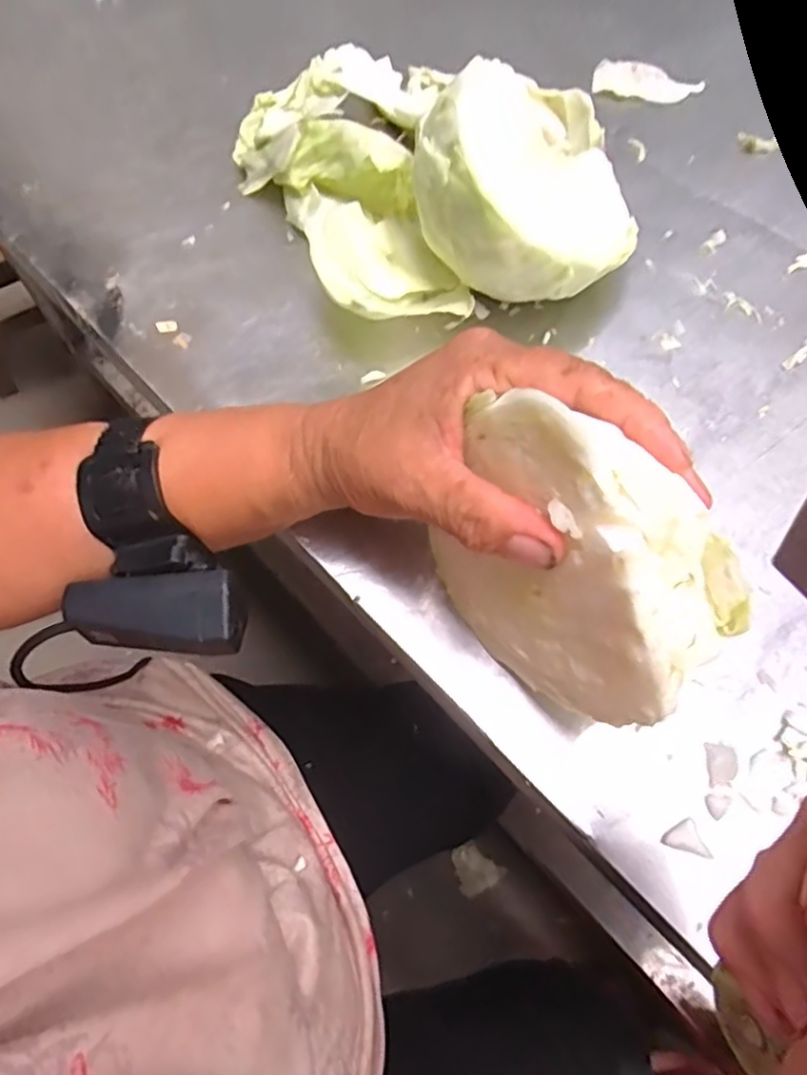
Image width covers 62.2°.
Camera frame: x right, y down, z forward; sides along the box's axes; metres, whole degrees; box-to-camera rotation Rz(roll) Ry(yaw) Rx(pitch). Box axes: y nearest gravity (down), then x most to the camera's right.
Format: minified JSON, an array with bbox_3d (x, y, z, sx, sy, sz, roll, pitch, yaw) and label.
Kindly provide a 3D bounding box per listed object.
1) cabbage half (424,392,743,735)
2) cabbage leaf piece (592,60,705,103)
[{"bbox_3d":[0.058,0.010,0.241,0.047,0.118,0.108,-37,71,-19],"label":"cabbage half"},{"bbox_3d":[0.180,-0.336,0.494,0.082,0.008,0.036,1,63,-3],"label":"cabbage leaf piece"}]

